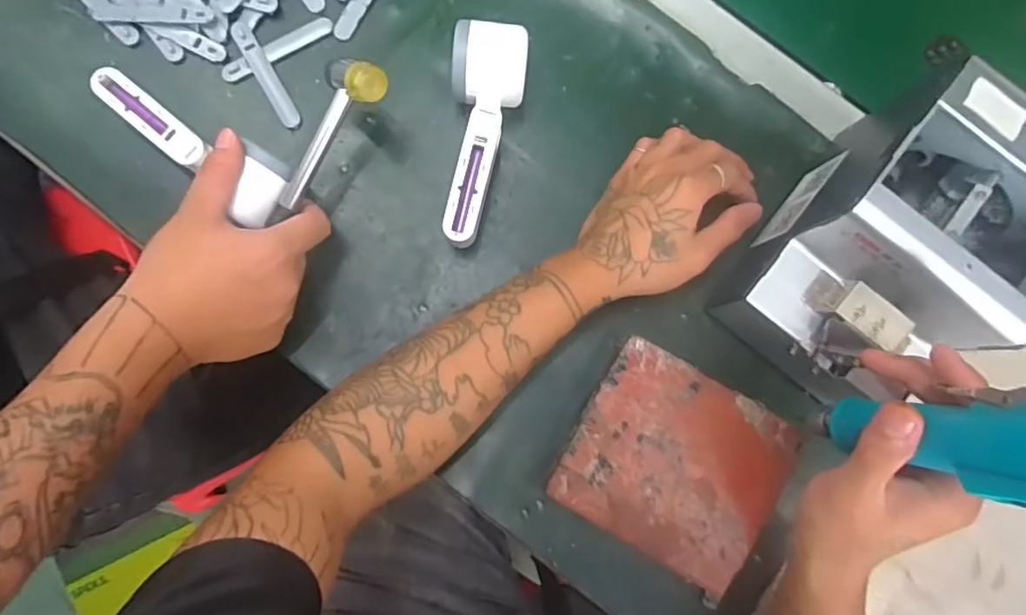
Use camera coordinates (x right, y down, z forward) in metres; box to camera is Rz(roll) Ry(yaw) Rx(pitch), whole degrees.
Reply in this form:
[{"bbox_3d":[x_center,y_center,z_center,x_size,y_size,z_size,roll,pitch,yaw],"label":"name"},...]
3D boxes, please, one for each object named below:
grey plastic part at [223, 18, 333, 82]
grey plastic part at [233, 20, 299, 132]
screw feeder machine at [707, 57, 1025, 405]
[{"bbox_3d":[-0.189,-0.207,0.479,0.093,0.006,0.016,-30,85,-6],"label":"grey plastic part"},{"bbox_3d":[-0.196,-0.186,0.475,0.016,0.005,0.094,-31,85,-6],"label":"grey plastic part"},{"bbox_3d":[0.252,-0.034,0.401,0.125,0.145,0.166,42,83,3],"label":"screw feeder machine"}]

